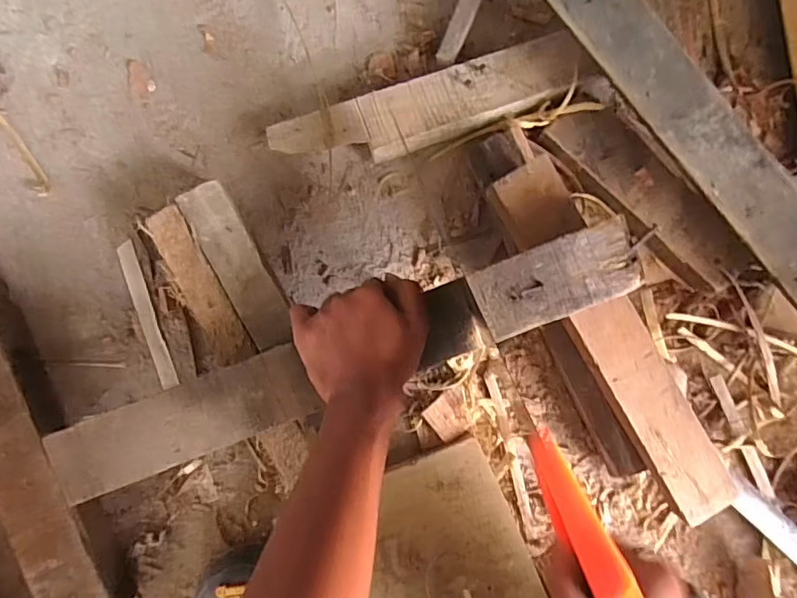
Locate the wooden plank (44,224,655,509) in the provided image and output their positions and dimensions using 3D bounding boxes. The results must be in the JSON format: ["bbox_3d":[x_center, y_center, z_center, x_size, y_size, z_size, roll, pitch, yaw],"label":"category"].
[{"bbox_3d":[-0.039,0.051,0.445,0.507,0.018,0.065,-20,90,0],"label":"wooden plank"}]

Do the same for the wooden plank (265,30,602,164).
[{"bbox_3d":[0.034,-0.193,0.529,0.314,0.019,0.067,-21,89,-1],"label":"wooden plank"}]

